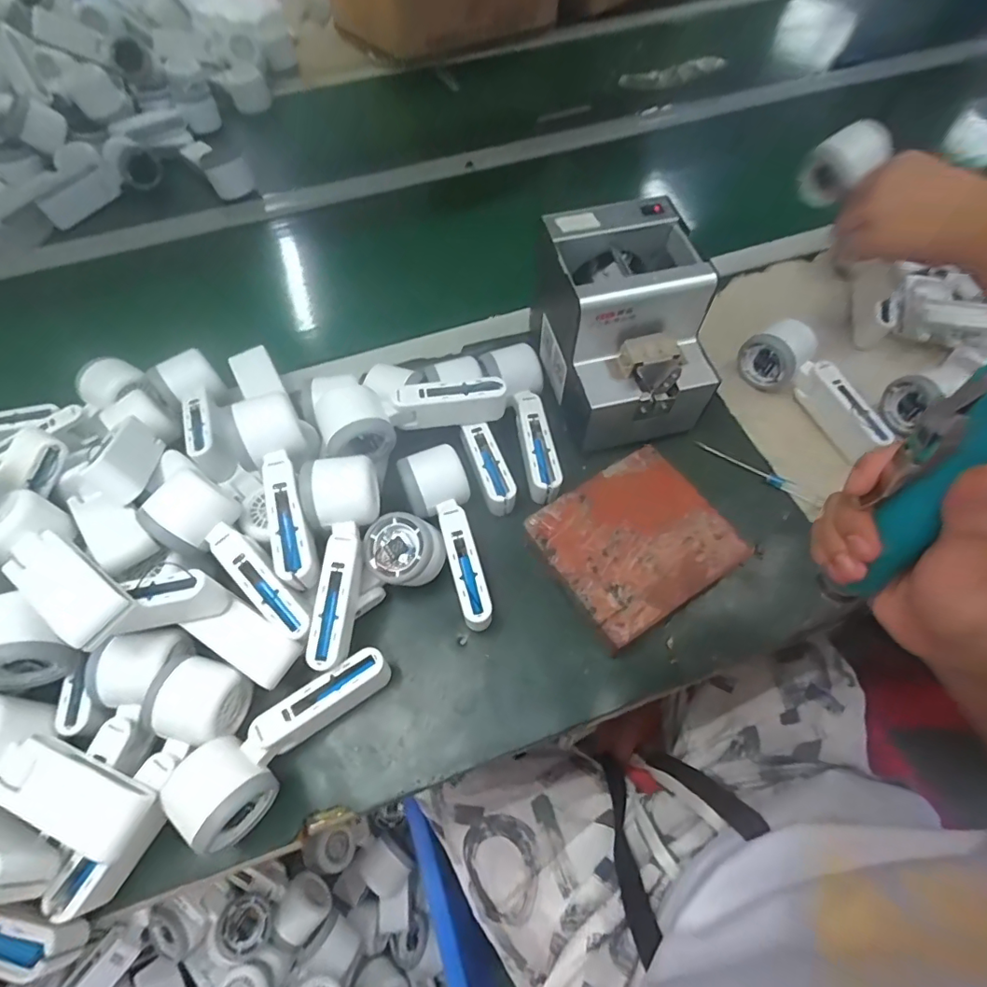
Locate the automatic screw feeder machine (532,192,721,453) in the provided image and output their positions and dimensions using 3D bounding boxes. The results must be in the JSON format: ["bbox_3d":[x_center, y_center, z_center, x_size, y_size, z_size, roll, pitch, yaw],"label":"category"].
[{"bbox_3d":[0.124,-0.157,0.500,0.130,0.142,0.172,-10,60,-4],"label":"automatic screw feeder machine"}]

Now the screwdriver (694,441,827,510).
[{"bbox_3d":[0.260,-0.021,0.509,0.126,0.008,0.012,31,66,18],"label":"screwdriver"}]

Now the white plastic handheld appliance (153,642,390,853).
[{"bbox_3d":[-0.157,0.170,0.385,0.071,0.046,0.165,35,67,19],"label":"white plastic handheld appliance"}]

